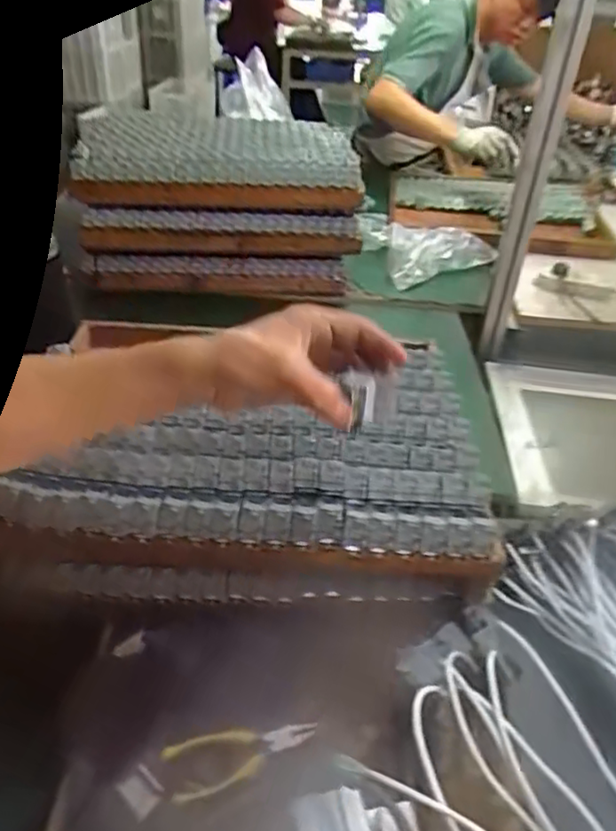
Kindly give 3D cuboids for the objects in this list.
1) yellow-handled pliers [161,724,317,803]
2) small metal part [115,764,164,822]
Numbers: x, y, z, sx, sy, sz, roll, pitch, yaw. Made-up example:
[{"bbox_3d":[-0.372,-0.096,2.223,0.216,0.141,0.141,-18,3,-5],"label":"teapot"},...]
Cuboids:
[{"bbox_3d":[-0.056,0.285,0.544,0.127,0.010,0.048,-14,41,-21],"label":"yellow-handled pliers"},{"bbox_3d":[-0.133,0.300,0.506,0.034,0.006,0.027,29,44,29],"label":"small metal part"}]

